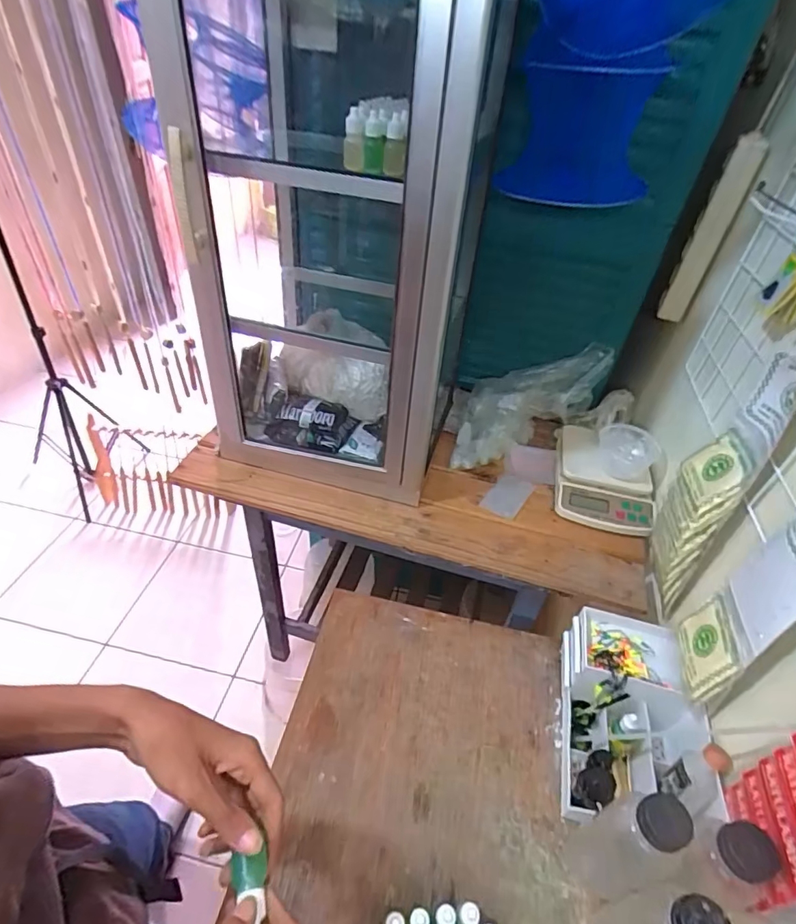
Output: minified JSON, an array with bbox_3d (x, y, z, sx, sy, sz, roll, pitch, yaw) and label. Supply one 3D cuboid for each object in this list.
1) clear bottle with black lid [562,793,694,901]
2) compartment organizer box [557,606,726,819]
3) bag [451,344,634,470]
[{"bbox_3d":[0.227,0.372,0.481,0.063,0.199,0.064,4,42,-3],"label":"clear bottle with black lid"},{"bbox_3d":[0.293,0.324,0.618,0.151,0.114,0.232,12,42,6],"label":"compartment organizer box"},{"bbox_3d":[0.253,-0.098,0.926,0.329,0.116,0.169,-22,43,6],"label":"bag"}]

